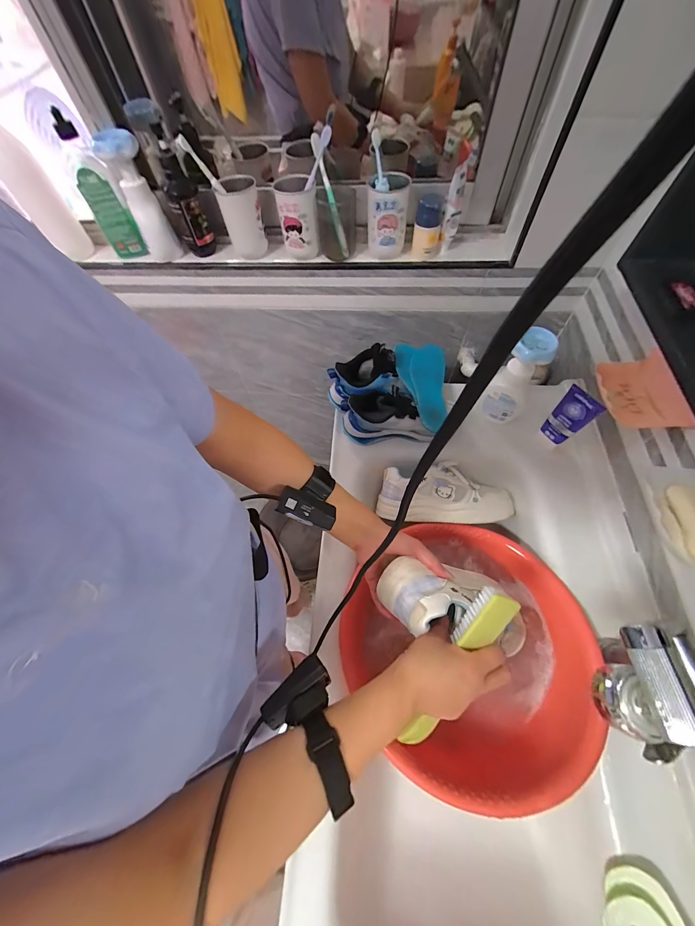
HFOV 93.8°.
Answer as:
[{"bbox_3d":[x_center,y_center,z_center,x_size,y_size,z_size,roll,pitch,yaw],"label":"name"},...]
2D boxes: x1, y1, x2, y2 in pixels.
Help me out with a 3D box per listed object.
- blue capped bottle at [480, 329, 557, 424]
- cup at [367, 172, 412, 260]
[{"bbox_3d":[0.303,-0.150,0.596,0.075,0.179,0.070,31,68,18],"label":"blue capped bottle"},{"bbox_3d":[0.076,-0.470,0.623,0.075,0.107,0.083,7,63,7],"label":"cup"}]

